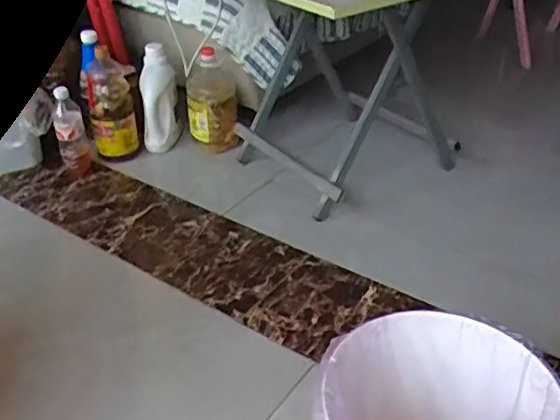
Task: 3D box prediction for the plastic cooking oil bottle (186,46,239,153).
[{"bbox_3d":[-0.180,-0.285,1.569,0.127,0.256,0.161,-3,34,-3],"label":"plastic cooking oil bottle"}]

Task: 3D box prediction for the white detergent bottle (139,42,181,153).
[{"bbox_3d":[-0.315,-0.278,1.562,0.101,0.260,0.093,-9,35,-12],"label":"white detergent bottle"}]

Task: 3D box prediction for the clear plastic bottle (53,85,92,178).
[{"bbox_3d":[-0.514,-0.192,1.465,0.071,0.213,0.057,-12,36,-16],"label":"clear plastic bottle"}]

